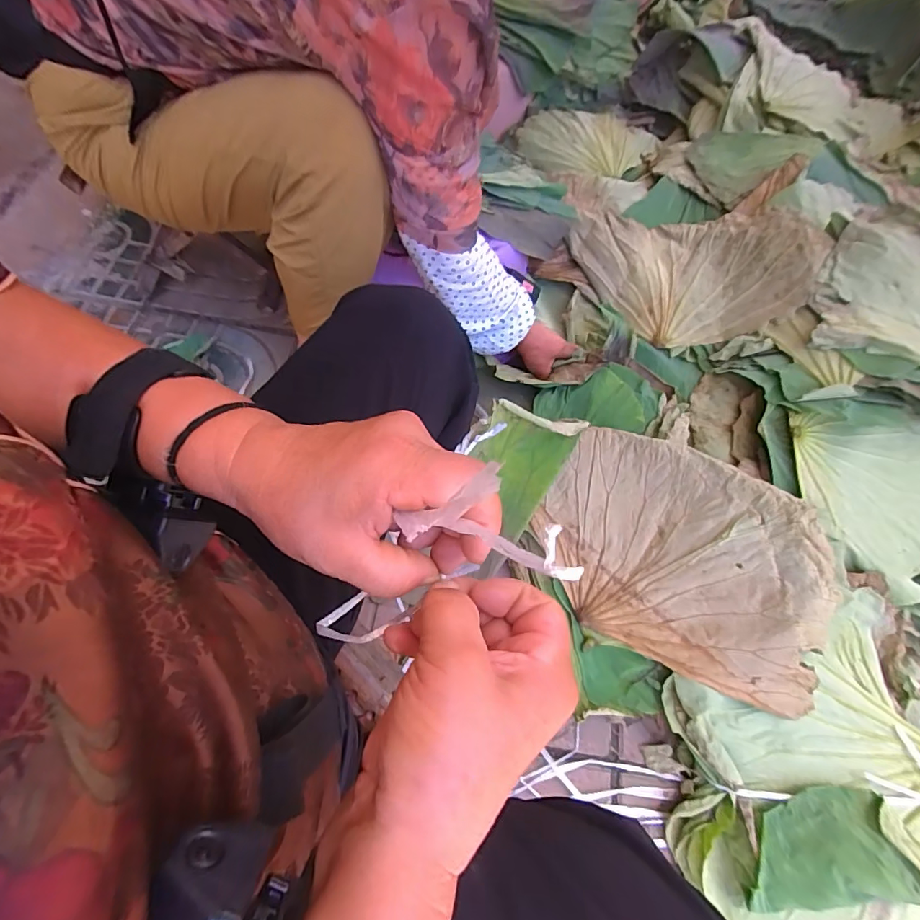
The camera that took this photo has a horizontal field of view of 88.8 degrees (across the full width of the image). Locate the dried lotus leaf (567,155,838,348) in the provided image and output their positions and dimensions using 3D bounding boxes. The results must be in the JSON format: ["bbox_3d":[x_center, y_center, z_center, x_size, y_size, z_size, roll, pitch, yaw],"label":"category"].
[{"bbox_3d":[0.409,-0.360,0.831,0.389,0.125,0.320,-3,62,-5],"label":"dried lotus leaf"}]

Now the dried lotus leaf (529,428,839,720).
[{"bbox_3d":[0.305,0.133,0.652,0.386,0.039,0.283,28,85,20],"label":"dried lotus leaf"}]

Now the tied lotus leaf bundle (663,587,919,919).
[{"bbox_3d":[0.456,0.465,0.572,0.349,0.125,0.438,-17,64,-12],"label":"tied lotus leaf bundle"}]

